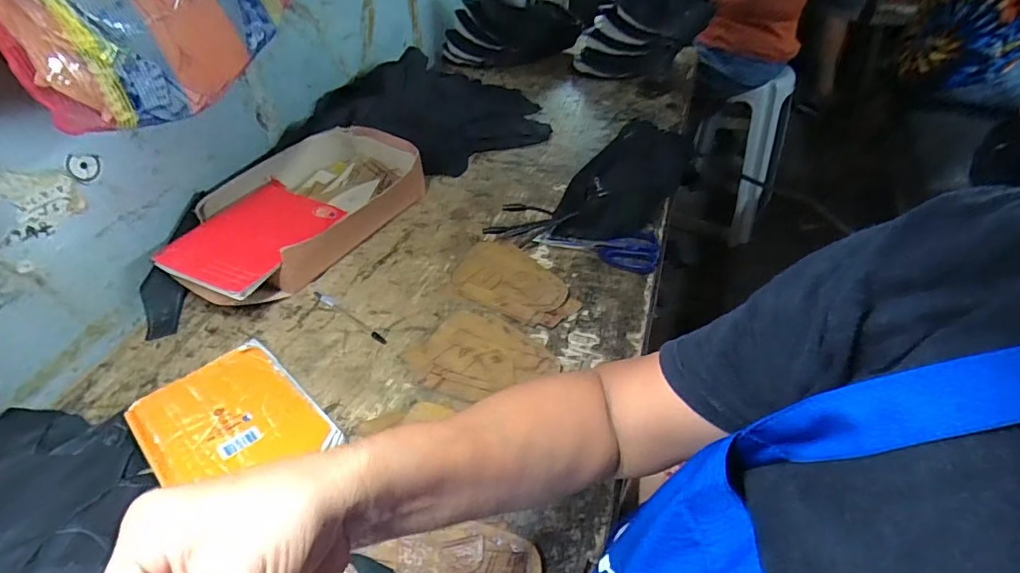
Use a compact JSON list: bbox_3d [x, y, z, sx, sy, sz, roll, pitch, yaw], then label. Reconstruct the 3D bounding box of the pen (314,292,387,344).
[{"bbox_3d":[-0.204,0.038,0.637,0.136,0.010,0.011,27,51,29],"label":"pen"}]

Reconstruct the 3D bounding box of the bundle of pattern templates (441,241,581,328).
[{"bbox_3d":[0.005,-0.007,0.665,0.175,0.014,0.106,19,47,23],"label":"bundle of pattern templates"}]

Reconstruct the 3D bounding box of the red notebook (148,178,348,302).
[{"bbox_3d":[-0.333,-0.074,0.662,0.140,0.018,0.196,14,46,19],"label":"red notebook"}]

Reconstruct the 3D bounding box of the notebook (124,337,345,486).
[{"bbox_3d":[-0.288,0.140,0.519,0.178,0.019,0.145,32,53,33],"label":"notebook"}]

